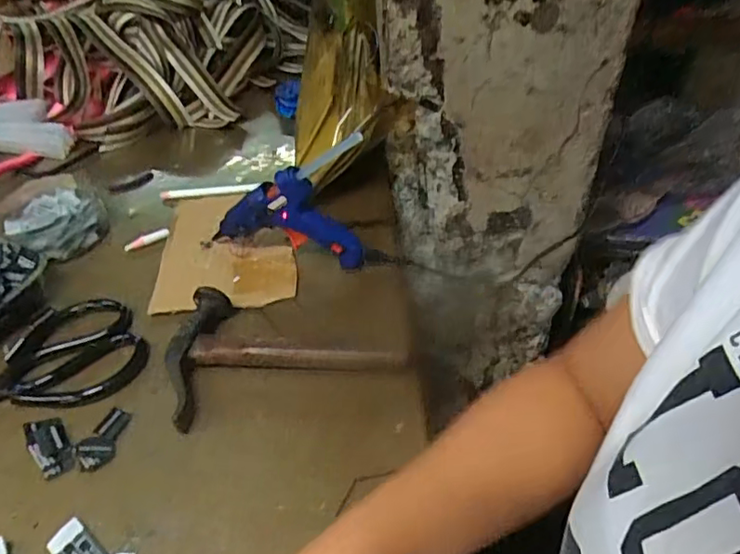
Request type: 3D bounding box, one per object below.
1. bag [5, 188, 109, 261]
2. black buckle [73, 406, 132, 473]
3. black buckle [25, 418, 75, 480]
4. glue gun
[{"bbox_3d":[-0.311,-0.058,0.583,0.092,0.027,0.081,17,46,20],"label":"bag"},{"bbox_3d":[-0.189,0.113,0.413,0.027,0.004,0.051,6,44,9],"label":"black buckle"},{"bbox_3d":[-0.224,0.117,0.405,0.024,0.011,0.048,-27,49,-24],"label":"black buckle"},{"bbox_3d":[-0.075,-0.066,0.506,0.136,0.124,0.025,8,44,11],"label":"glue gun"}]

